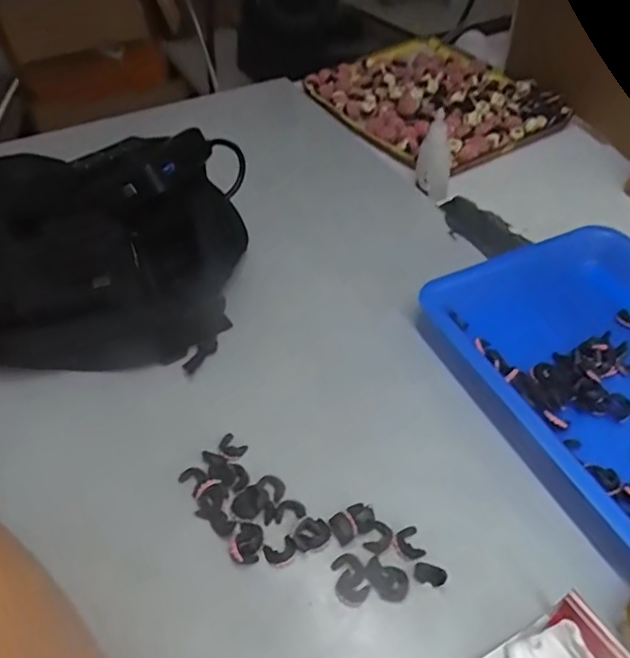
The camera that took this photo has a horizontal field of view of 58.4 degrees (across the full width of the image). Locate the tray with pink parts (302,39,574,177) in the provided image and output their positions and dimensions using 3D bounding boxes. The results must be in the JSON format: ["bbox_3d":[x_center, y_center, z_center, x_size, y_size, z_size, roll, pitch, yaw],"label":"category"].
[{"bbox_3d":[0.124,-0.250,0.610,0.195,0.023,0.230,-28,51,-23],"label":"tray with pink parts"}]

